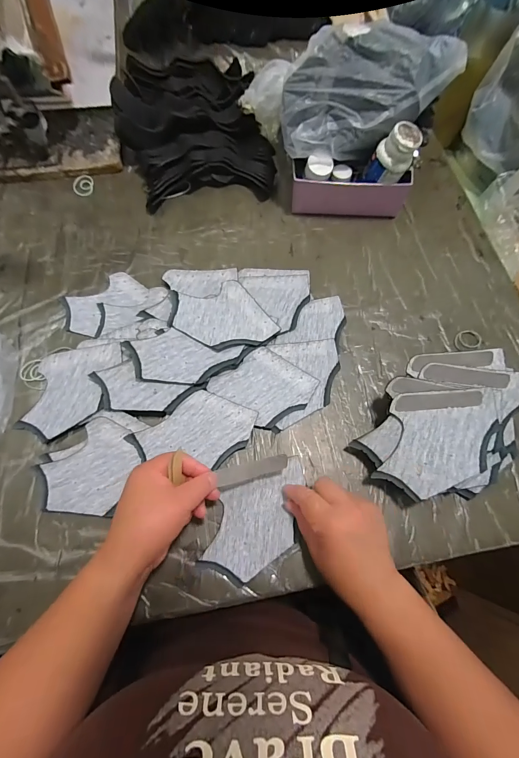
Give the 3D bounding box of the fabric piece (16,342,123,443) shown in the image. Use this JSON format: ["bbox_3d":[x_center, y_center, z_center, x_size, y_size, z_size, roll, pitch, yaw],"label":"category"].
[{"bbox_3d":[-0.234,0.012,0.404,0.100,0.010,0.124,7,71,0],"label":"fabric piece"}]

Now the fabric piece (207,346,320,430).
[{"bbox_3d":[0.007,0.008,0.411,0.105,0.008,0.093,38,73,10],"label":"fabric piece"}]

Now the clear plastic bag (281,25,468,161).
[{"bbox_3d":[0.136,-0.360,0.419,0.211,0.089,0.123,11,71,2],"label":"clear plastic bag"}]

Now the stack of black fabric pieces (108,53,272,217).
[{"bbox_3d":[-0.107,-0.411,0.537,0.239,0.068,0.253,-9,71,-5],"label":"stack of black fabric pieces"}]

